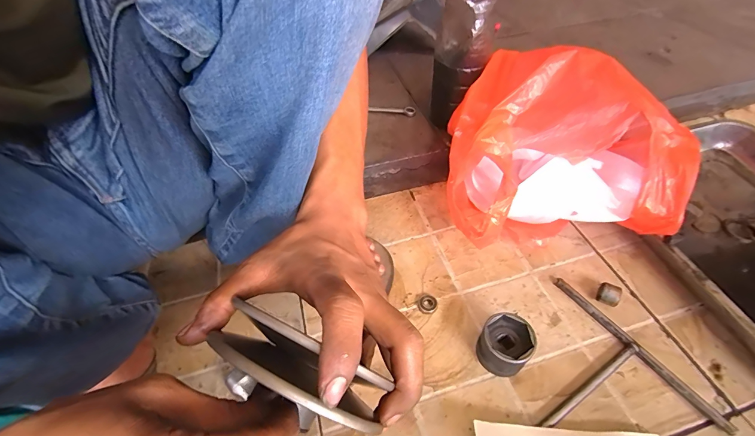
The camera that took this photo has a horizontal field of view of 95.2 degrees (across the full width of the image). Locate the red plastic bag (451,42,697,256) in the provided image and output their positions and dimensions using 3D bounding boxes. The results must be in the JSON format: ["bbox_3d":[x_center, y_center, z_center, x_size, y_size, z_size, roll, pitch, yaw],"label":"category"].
[{"bbox_3d":[0.228,-0.105,0.489,0.269,0.179,0.307,-2,50,0],"label":"red plastic bag"}]

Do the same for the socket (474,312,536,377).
[{"bbox_3d":[0.135,0.138,0.371,0.052,0.051,0.051,-1,50,1],"label":"socket"}]

